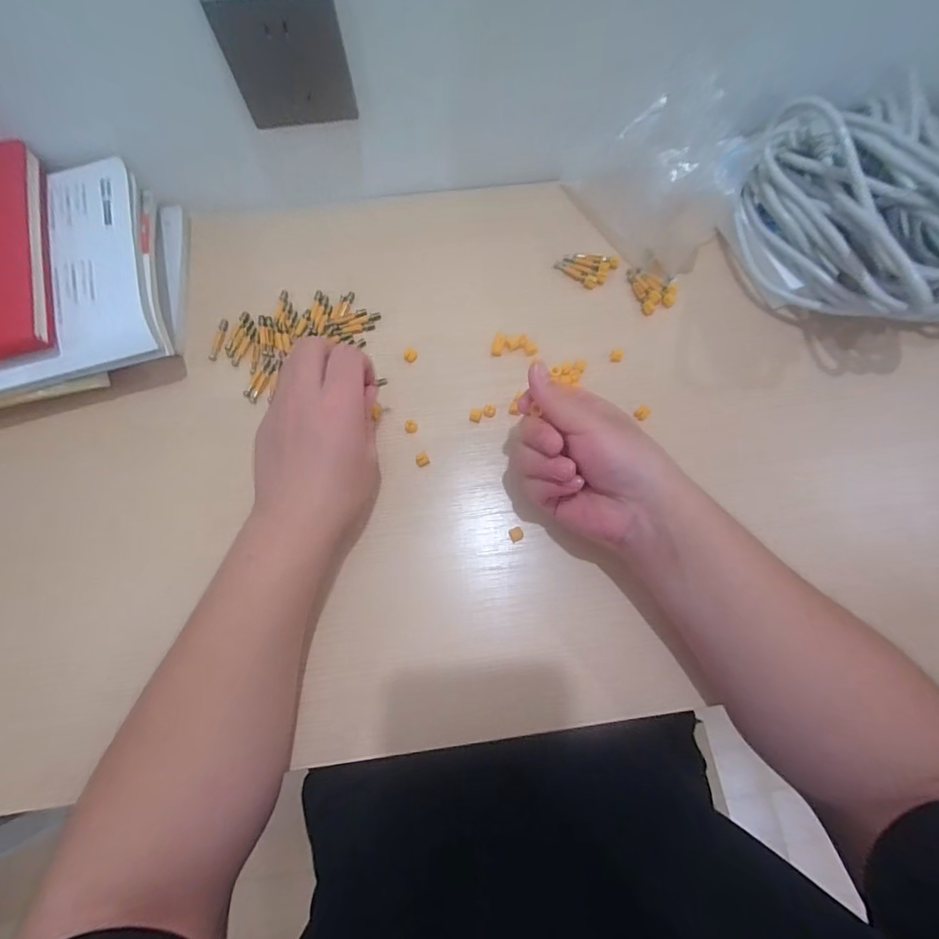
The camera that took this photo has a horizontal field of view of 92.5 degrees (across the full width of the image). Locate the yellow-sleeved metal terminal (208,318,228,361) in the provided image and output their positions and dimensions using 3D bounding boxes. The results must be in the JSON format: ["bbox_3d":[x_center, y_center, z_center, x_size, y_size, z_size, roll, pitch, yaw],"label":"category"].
[{"bbox_3d":[-0.228,-0.118,0.407,0.009,0.004,0.041,12,75,3],"label":"yellow-sleeved metal terminal"}]

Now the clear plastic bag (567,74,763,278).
[{"bbox_3d":[0.179,-0.267,0.410,0.114,0.076,0.151,-36,78,-9],"label":"clear plastic bag"}]

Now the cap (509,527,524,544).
[{"bbox_3d":[0.038,0.052,0.363,0.011,0.009,0.011,-27,77,-7],"label":"cap"}]

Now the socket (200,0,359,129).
[{"bbox_3d":[-0.134,-0.302,0.334,0.083,0.087,0.008,-12,74,-4],"label":"socket"}]

